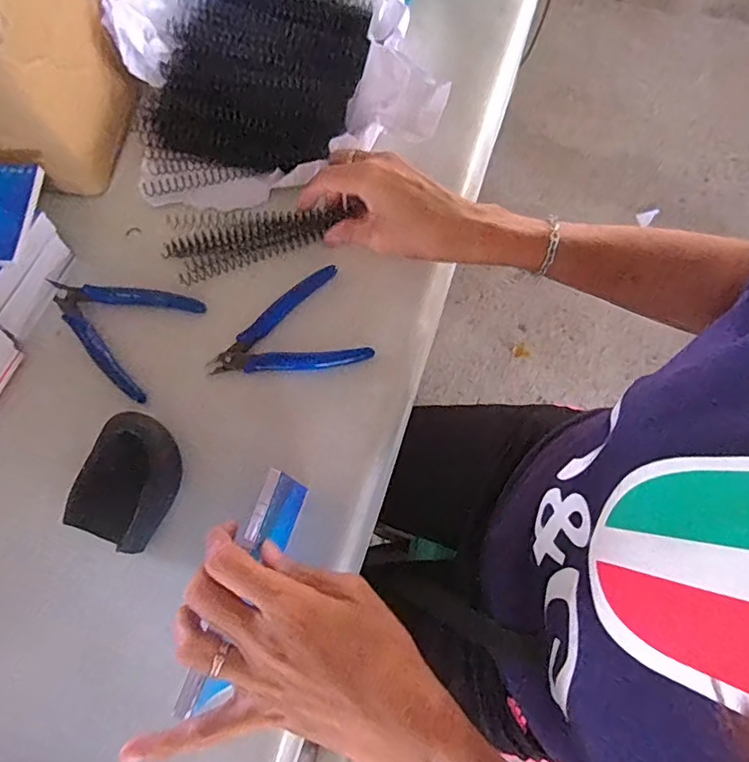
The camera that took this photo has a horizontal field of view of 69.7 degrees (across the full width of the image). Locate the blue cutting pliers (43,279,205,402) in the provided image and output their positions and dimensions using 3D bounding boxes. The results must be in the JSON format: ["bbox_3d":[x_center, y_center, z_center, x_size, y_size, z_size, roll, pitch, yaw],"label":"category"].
[{"bbox_3d":[-0.201,-0.052,0.424,0.114,0.013,0.088,33,76,11],"label":"blue cutting pliers"}]

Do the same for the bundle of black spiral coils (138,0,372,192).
[{"bbox_3d":[-0.101,-0.259,0.470,0.173,0.046,0.222,13,73,6],"label":"bundle of black spiral coils"}]

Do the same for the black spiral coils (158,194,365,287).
[{"bbox_3d":[-0.091,-0.120,0.431,0.154,0.027,0.047,-14,72,-3],"label":"black spiral coils"}]

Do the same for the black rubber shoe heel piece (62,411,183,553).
[{"bbox_3d":[-0.169,0.070,0.378,0.063,0.028,0.084,22,74,8],"label":"black rubber shoe heel piece"}]

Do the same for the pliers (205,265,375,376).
[{"bbox_3d":[-0.069,-0.044,0.425,0.119,0.008,0.081,-11,72,-2],"label":"pliers"}]

